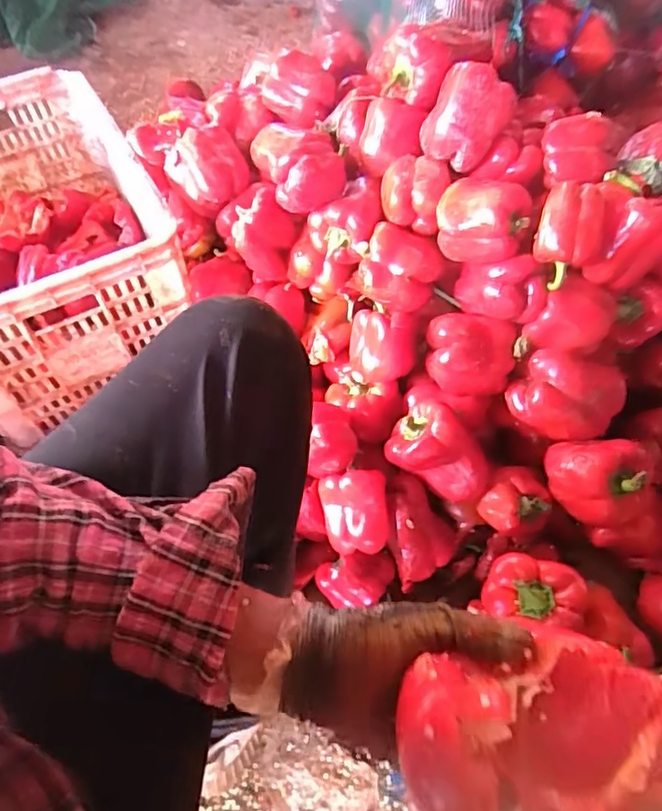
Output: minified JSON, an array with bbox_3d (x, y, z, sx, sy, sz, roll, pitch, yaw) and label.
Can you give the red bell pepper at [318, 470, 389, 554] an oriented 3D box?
[{"bbox_3d":[0.029,0.126,0.672,0.077,0.057,0.088,-7,58,-1],"label":"red bell pepper"}]

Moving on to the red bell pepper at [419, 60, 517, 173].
[{"bbox_3d":[0.154,-0.332,0.650,0.092,0.085,0.070,22,62,16],"label":"red bell pepper"}]

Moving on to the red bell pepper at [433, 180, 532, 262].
[{"bbox_3d":[0.170,-0.210,0.642,0.100,0.072,0.072,12,59,11],"label":"red bell pepper"}]

